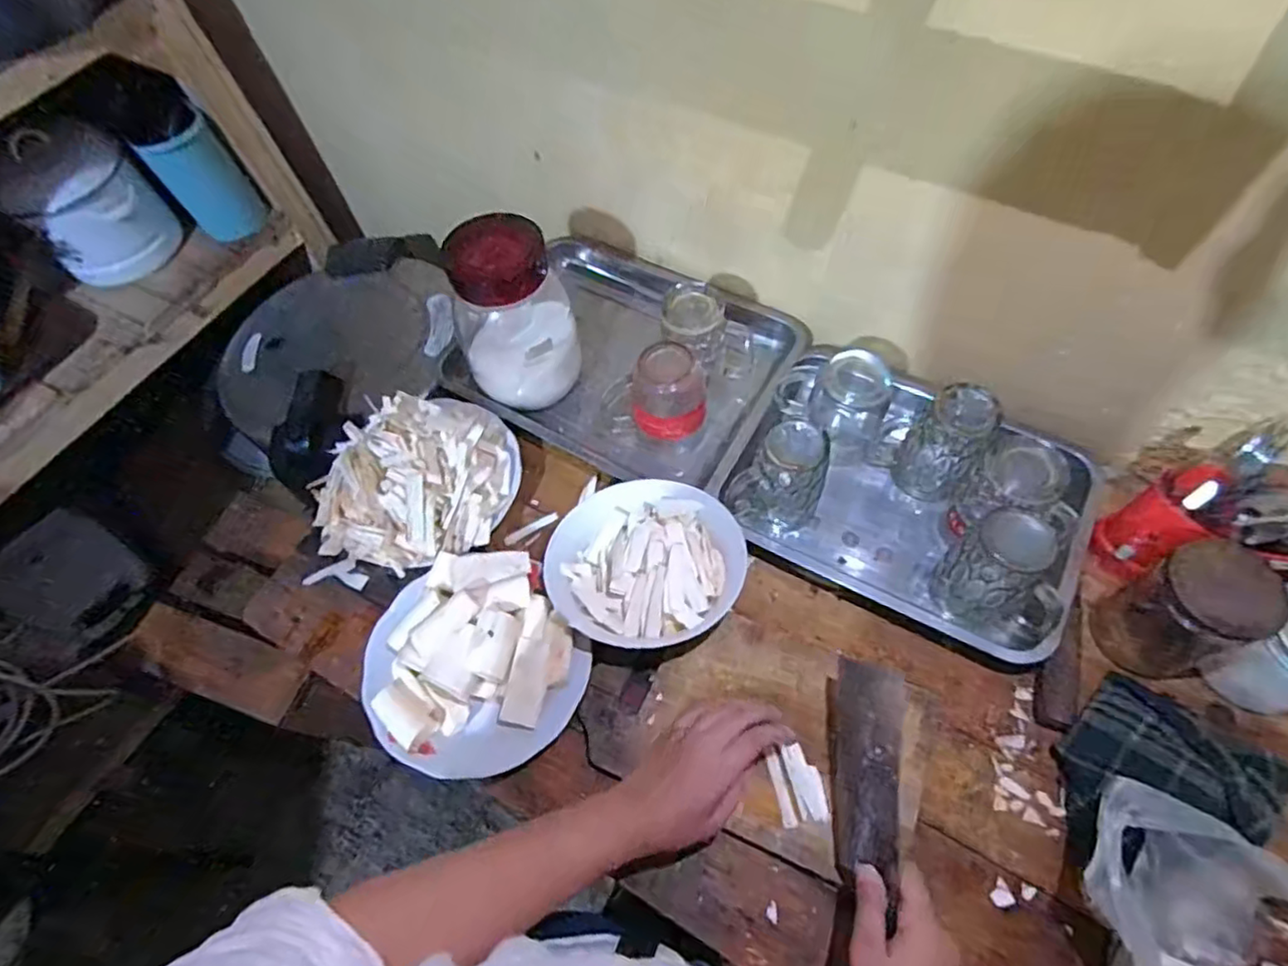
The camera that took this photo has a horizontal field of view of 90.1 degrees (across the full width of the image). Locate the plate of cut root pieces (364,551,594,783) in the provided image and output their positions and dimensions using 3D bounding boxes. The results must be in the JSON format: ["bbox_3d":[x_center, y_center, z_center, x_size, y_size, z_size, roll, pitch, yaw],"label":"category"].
[{"bbox_3d":[-0.160,0.163,0.596,0.184,0.051,0.199,-1,61,3],"label":"plate of cut root pieces"}]

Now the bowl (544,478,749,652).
[{"bbox_3d":[0.001,0.078,0.628,0.182,0.071,0.174,-1,61,3],"label":"bowl"}]

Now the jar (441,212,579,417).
[{"bbox_3d":[-0.142,-0.176,0.698,0.122,0.188,0.097,-17,62,-6],"label":"jar"}]

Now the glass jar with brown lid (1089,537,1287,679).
[{"bbox_3d":[0.465,0.114,0.556,0.071,0.135,0.083,-17,62,-6],"label":"glass jar with brown lid"}]

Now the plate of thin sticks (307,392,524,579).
[{"bbox_3d":[-0.244,-0.005,0.680,0.214,0.061,0.185,-17,62,-6],"label":"plate of thin sticks"}]

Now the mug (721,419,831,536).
[{"bbox_3d":[0.141,-0.008,0.656,0.083,0.112,0.093,19,64,13],"label":"mug"}]

